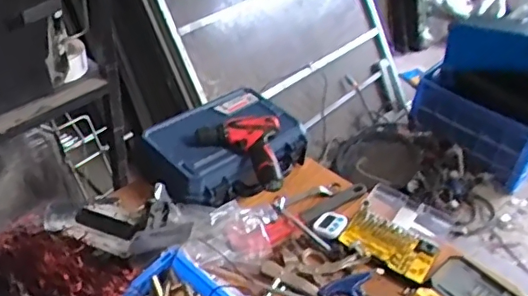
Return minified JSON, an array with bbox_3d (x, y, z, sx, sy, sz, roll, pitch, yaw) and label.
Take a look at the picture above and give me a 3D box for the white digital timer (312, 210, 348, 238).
[{"bbox_3d":[0.145,0.165,1.204,0.059,0.012,0.062,28,70,10],"label":"white digital timer"}]

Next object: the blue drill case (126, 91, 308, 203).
[{"bbox_3d":[-0.086,0.008,1.274,0.382,0.109,0.266,-21,46,-30],"label":"blue drill case"}]

